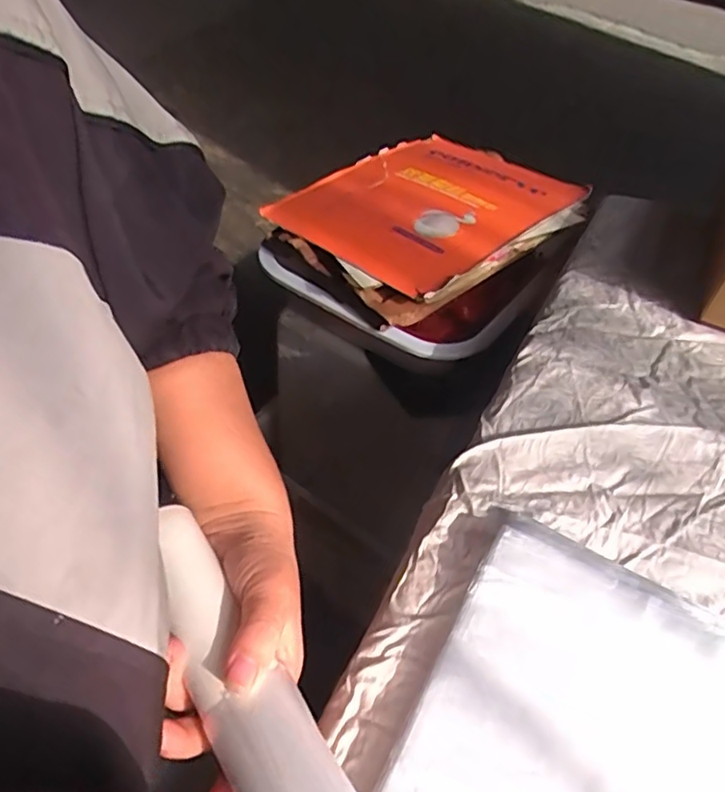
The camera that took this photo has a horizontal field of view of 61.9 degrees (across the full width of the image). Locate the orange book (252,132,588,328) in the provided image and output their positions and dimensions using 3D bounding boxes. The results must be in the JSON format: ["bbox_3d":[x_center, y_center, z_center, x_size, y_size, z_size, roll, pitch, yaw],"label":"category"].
[{"bbox_3d":[0.081,-0.218,0.695,0.329,0.040,0.247,-31,58,-30],"label":"orange book"}]

